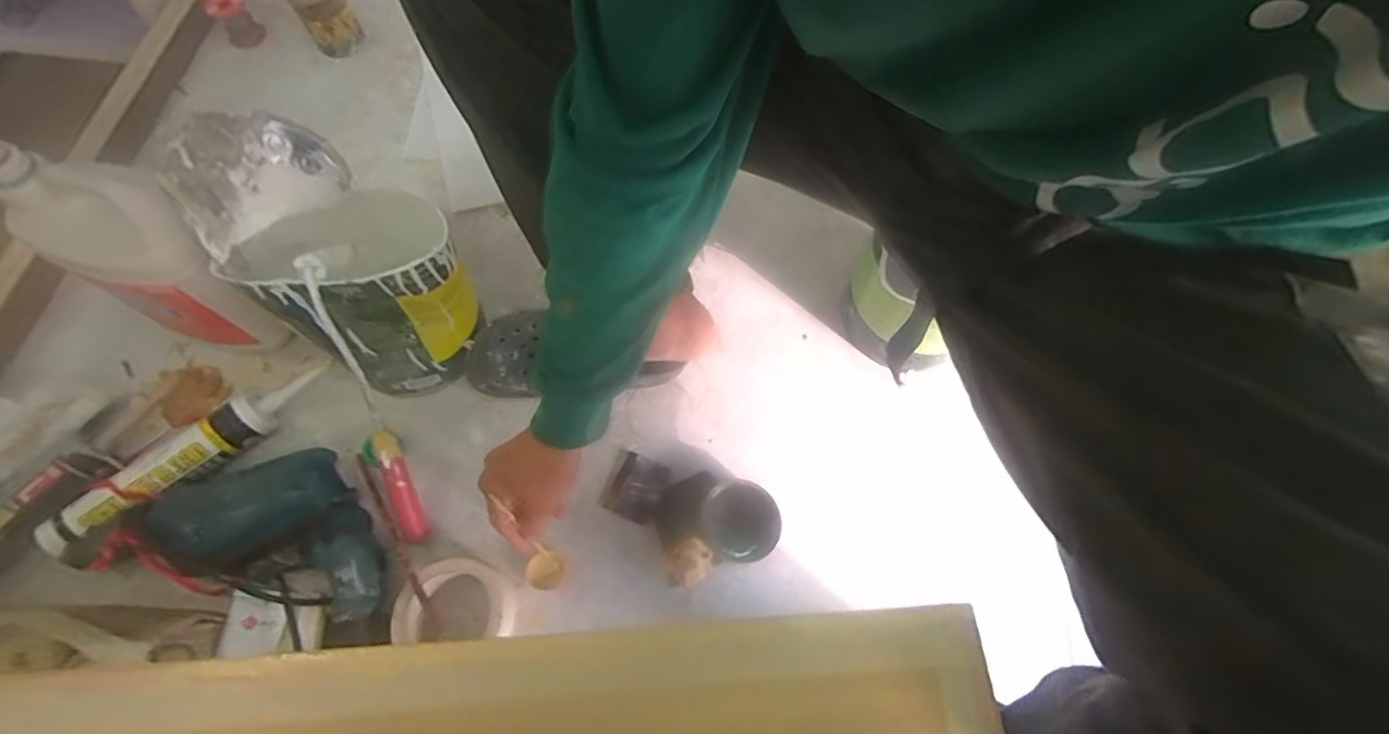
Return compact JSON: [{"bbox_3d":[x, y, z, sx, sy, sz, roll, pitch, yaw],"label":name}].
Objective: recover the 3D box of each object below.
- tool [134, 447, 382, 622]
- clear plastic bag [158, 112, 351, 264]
[{"bbox_3d":[-0.411,0.152,0.596,0.240,0.067,0.139,16,68,5],"label":"tool"},{"bbox_3d":[-0.376,-0.163,0.495,0.129,0.091,0.052,-36,73,-15],"label":"clear plastic bag"}]

